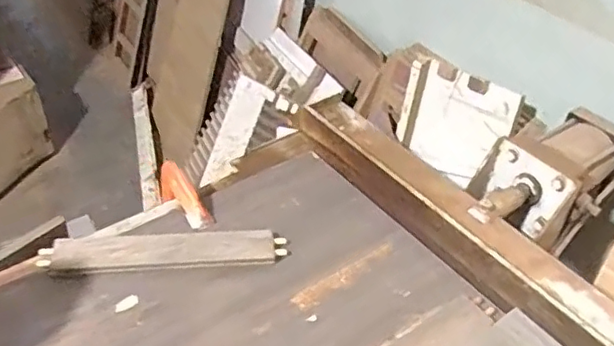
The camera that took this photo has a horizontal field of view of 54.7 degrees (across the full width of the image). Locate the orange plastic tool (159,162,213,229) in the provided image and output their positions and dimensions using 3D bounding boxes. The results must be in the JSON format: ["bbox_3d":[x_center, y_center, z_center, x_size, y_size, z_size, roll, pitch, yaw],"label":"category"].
[{"bbox_3d":[-0.183,0.037,0.875,0.035,0.052,0.141,-22,48,-27],"label":"orange plastic tool"}]

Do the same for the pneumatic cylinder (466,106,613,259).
[{"bbox_3d":[0.388,0.012,0.950,0.358,0.126,0.161,-26,50,-31],"label":"pneumatic cylinder"}]

